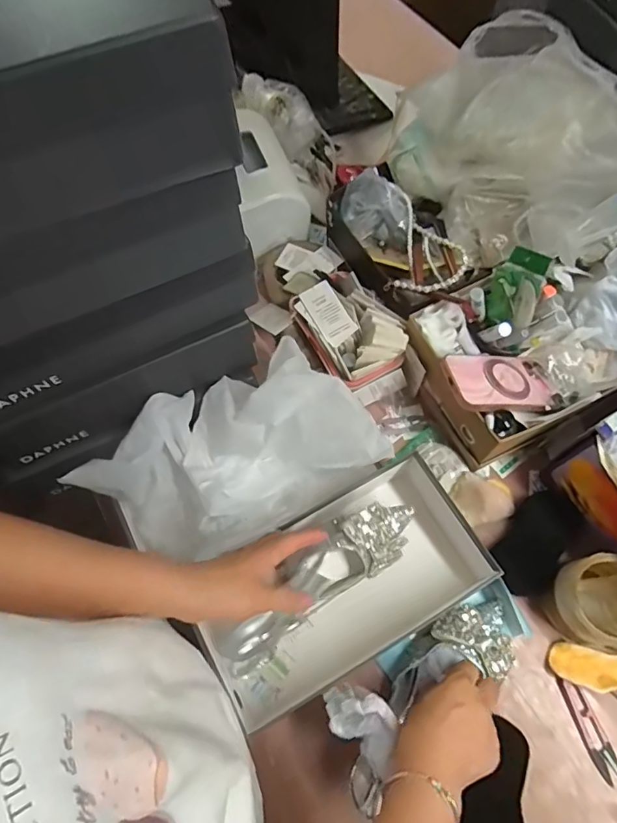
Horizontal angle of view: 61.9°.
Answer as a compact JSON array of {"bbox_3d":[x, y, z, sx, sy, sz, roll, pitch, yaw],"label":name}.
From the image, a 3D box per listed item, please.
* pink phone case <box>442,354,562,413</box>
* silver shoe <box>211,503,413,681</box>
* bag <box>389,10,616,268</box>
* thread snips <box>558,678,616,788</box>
[{"bbox_3d":[0.218,-0.034,0.583,0.127,0.010,0.077,-1,53,-18],"label":"pink phone case"},{"bbox_3d":[0.011,0.186,0.554,0.243,0.073,0.063,-38,71,-6],"label":"silver shoe"},{"bbox_3d":[0.265,-0.331,0.636,0.254,0.119,0.331,-36,71,-12],"label":"bag"},{"bbox_3d":[0.295,0.333,0.540,0.024,0.007,0.098,-19,68,-6],"label":"thread snips"}]

